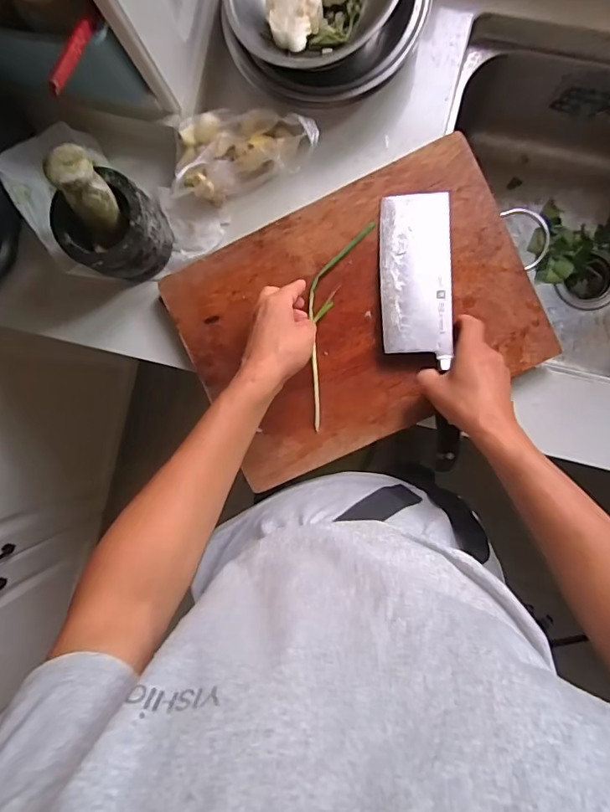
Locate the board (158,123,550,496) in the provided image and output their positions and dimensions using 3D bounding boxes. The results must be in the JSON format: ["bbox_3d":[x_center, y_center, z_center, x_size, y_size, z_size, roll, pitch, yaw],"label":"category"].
[{"bbox_3d":[0.058,-0.102,0.560,0.385,0.014,0.275,-26,90,5],"label":"board"}]

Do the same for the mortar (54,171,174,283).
[{"bbox_3d":[-0.211,-0.196,0.541,0.101,0.080,0.089,-30,90,5],"label":"mortar"}]

